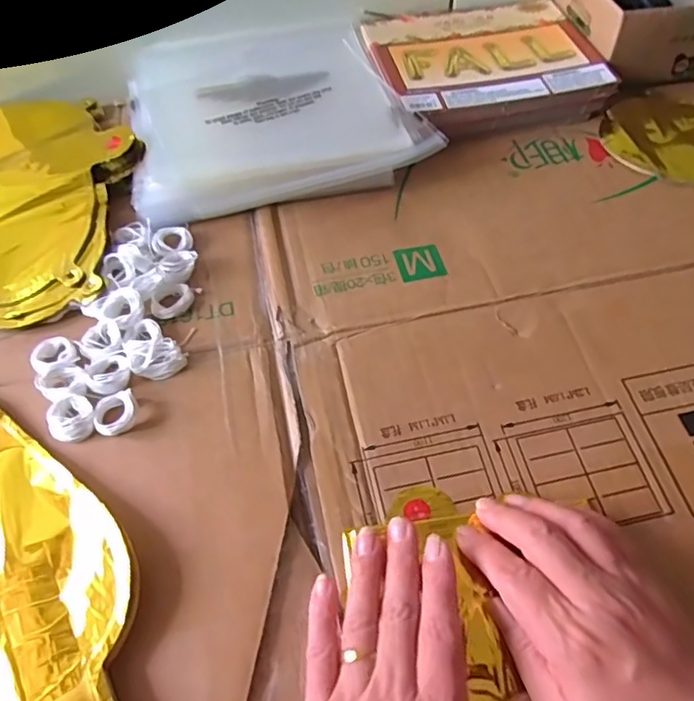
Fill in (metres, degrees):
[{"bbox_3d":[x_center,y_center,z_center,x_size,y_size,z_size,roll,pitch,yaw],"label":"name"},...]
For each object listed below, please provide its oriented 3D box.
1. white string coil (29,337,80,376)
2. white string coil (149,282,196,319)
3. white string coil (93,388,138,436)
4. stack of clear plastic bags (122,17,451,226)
[{"bbox_3d":[-0.194,0.002,0.383,0.028,0.005,0.028,-1,57,1],"label":"white string coil"},{"bbox_3d":[-0.123,-0.035,0.408,0.030,0.010,0.022,-30,61,-17],"label":"white string coil"},{"bbox_3d":[-0.145,0.039,0.361,0.025,0.010,0.026,-10,57,-5],"label":"white string coil"},{"bbox_3d":[-0.075,-0.214,0.511,0.227,0.034,0.246,-17,58,-9],"label":"stack of clear plastic bags"}]

